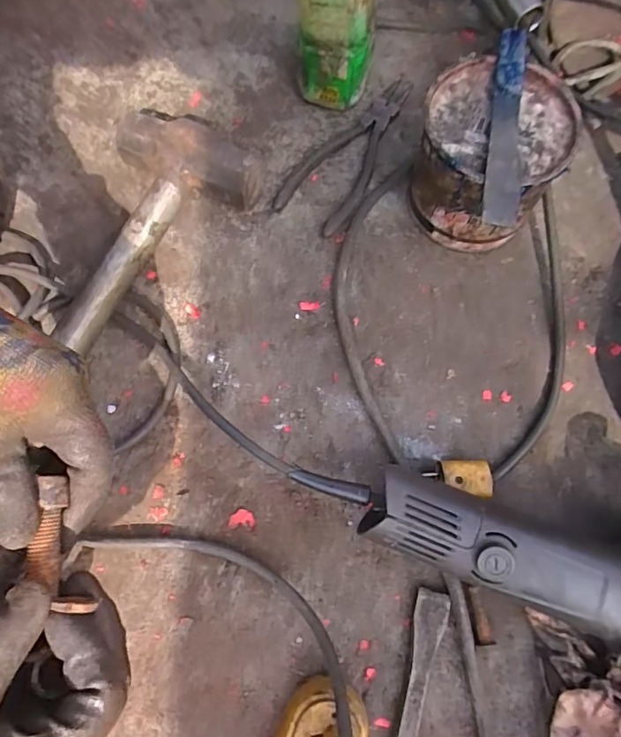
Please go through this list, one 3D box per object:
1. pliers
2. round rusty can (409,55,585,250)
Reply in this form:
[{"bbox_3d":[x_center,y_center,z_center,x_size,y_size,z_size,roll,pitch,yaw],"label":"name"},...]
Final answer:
[{"bbox_3d":[0.044,-0.218,0.510,0.070,0.019,0.196,33,75,11],"label":"pliers"},{"bbox_3d":[0.151,-0.175,0.442,0.115,0.108,0.119,0,71,0],"label":"round rusty can"}]

